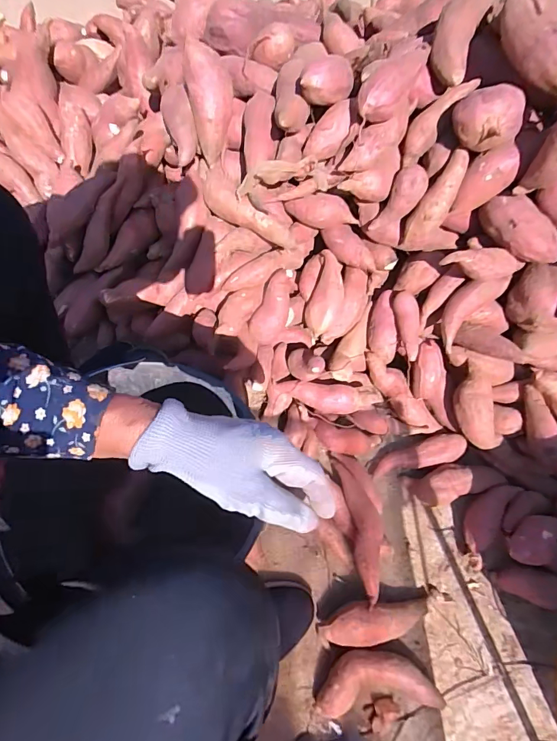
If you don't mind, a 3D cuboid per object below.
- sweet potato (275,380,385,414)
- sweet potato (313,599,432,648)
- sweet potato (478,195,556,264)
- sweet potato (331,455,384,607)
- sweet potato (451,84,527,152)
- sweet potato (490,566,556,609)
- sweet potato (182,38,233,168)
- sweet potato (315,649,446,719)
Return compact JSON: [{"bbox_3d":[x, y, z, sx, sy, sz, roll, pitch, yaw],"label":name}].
[{"bbox_3d":[0.079,0.047,0.668,0.162,0.053,0.044,4,69,1],"label":"sweet potato"},{"bbox_3d":[0.135,0.345,0.569,0.157,0.043,0.051,-4,69,-2],"label":"sweet potato"},{"bbox_3d":[0.329,-0.191,0.558,0.120,0.051,0.047,37,73,12],"label":"sweet potato"},{"bbox_3d":[0.124,0.226,0.604,0.046,0.043,0.203,-9,70,-4],"label":"sweet potato"},{"bbox_3d":[0.258,-0.312,0.510,0.080,0.057,0.065,23,71,8],"label":"sweet potato"},{"bbox_3d":[0.367,0.311,0.599,0.101,0.035,0.045,6,68,25],"label":"sweet potato"},{"bbox_3d":[-0.101,-0.394,0.615,0.063,0.150,0.056,-6,32,-3],"label":"sweet potato"},{"bbox_3d":[0.139,0.414,0.557,0.150,0.041,0.072,-4,69,-2],"label":"sweet potato"}]

